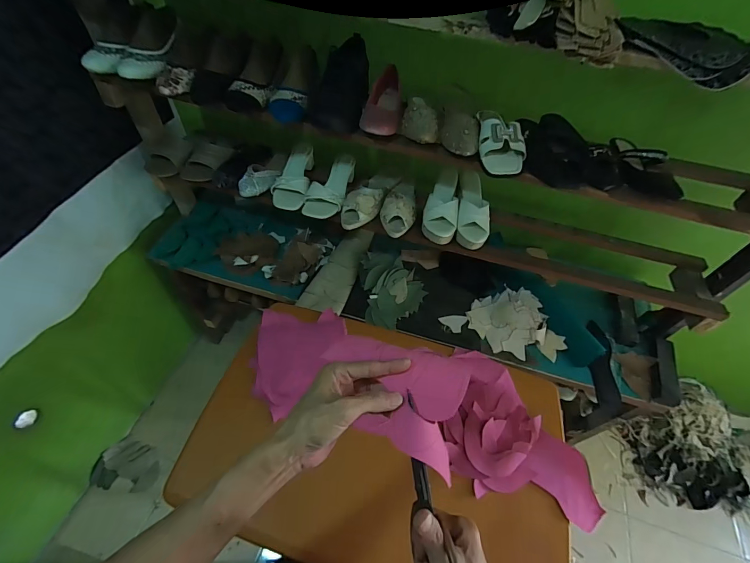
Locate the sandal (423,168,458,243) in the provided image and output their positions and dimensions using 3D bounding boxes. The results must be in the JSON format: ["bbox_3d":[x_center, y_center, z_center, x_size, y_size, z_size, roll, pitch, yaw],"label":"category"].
[{"bbox_3d":[0.169,-0.195,0.903,0.081,0.059,0.221,8,52,1],"label":"sandal"}]

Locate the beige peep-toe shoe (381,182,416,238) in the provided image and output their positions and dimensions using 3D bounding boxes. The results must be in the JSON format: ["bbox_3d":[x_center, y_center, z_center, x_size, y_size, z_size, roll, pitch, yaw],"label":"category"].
[{"bbox_3d":[0.067,-0.212,0.929,0.088,0.065,0.222,9,52,2],"label":"beige peep-toe shoe"}]

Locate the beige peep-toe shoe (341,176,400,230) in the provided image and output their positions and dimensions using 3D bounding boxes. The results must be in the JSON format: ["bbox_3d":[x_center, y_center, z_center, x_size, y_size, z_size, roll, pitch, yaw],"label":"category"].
[{"bbox_3d":[-0.010,-0.233,0.932,0.086,0.064,0.245,25,55,14],"label":"beige peep-toe shoe"}]

